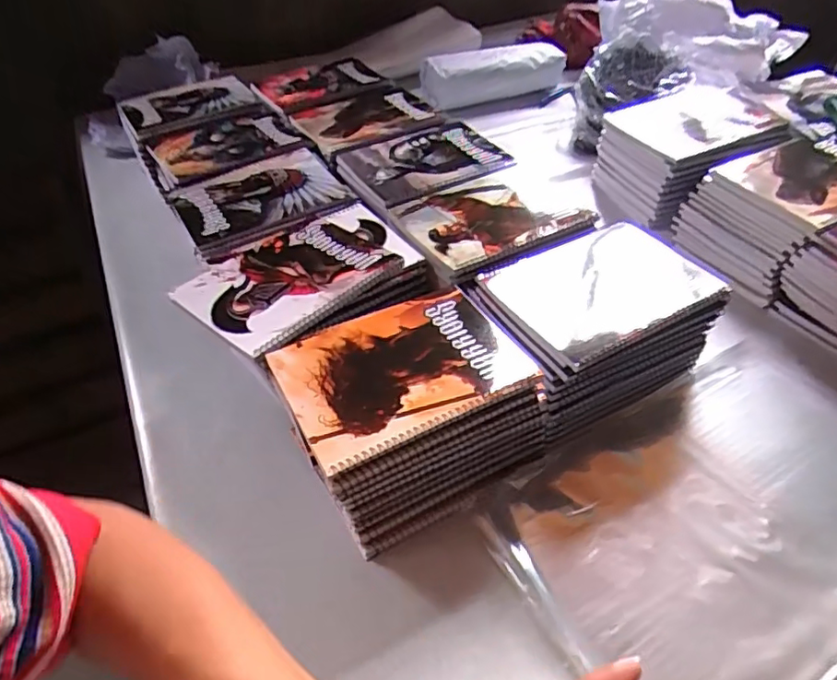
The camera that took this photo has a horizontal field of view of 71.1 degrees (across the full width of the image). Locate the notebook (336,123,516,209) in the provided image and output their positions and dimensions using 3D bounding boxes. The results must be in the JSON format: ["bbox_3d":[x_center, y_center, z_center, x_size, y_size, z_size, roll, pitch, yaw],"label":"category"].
[{"bbox_3d":[0.011,-0.241,0.786,0.192,0.020,0.159,-23,46,-18],"label":"notebook"}]

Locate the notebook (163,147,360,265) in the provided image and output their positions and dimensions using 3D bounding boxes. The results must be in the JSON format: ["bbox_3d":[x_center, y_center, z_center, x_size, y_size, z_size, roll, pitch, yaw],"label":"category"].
[{"bbox_3d":[-0.194,-0.180,0.730,0.197,0.018,0.169,-25,47,-20],"label":"notebook"}]

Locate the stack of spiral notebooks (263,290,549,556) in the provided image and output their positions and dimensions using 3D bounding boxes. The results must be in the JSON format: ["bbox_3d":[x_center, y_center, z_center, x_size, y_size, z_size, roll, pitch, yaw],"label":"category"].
[{"bbox_3d":[-0.010,0.066,0.545,0.206,0.119,0.171,-22,45,-22],"label":"stack of spiral notebooks"}]

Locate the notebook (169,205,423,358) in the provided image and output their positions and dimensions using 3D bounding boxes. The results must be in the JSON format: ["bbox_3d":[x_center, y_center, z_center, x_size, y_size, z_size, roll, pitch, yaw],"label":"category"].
[{"bbox_3d":[-0.118,-0.077,0.621,0.148,0.007,0.235,32,54,33],"label":"notebook"}]

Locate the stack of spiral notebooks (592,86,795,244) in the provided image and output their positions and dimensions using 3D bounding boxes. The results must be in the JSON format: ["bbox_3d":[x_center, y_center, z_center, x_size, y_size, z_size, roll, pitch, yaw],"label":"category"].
[{"bbox_3d":[0.398,-0.259,0.867,0.214,0.143,0.197,-23,45,-17],"label":"stack of spiral notebooks"}]

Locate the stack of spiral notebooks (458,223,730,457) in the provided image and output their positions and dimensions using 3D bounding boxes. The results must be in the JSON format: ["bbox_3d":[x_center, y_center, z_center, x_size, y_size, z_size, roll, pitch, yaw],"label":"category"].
[{"bbox_3d":[0.169,-0.009,0.623,0.205,0.112,0.173,-19,45,-19],"label":"stack of spiral notebooks"}]

